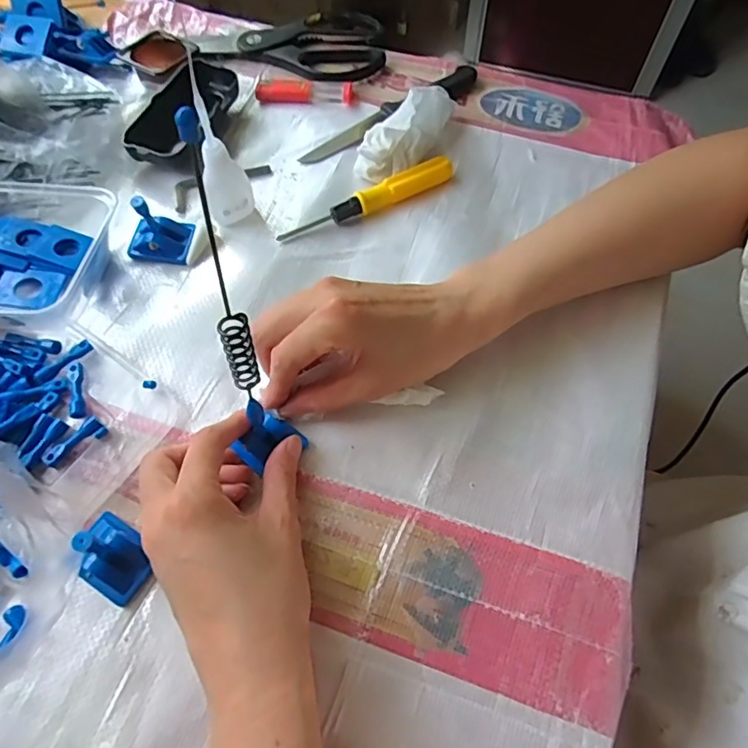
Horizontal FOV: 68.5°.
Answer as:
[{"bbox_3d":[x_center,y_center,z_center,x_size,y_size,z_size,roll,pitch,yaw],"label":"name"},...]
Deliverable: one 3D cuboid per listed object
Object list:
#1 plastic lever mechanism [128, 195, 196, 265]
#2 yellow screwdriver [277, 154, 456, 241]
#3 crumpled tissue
[{"bbox_3d":[-0.153,-0.104,0.383,0.040,0.046,0.029,10,63,4],"label":"plastic lever mechanism"},{"bbox_3d":[-0.004,-0.128,0.405,0.139,0.017,0.018,-25,66,-13],"label":"yellow screwdriver"},{"bbox_3d":[0.026,-0.194,0.422,0.045,0.045,0.100,29,66,13],"label":"crumpled tissue"}]

